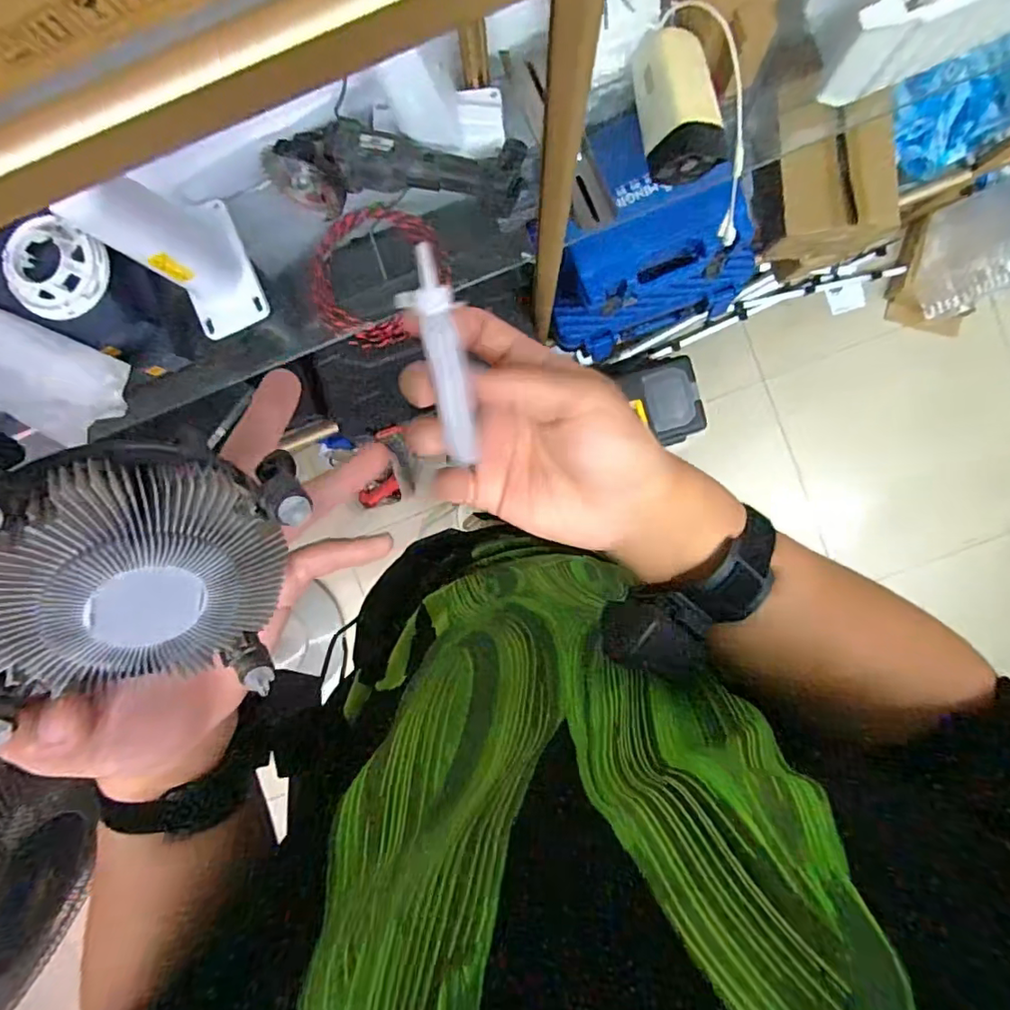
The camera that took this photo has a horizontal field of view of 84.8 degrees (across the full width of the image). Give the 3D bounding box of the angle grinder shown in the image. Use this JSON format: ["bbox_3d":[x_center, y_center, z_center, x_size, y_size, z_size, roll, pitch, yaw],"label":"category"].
[{"bbox_3d":[-0.134,-0.441,0.718,0.317,0.096,0.104,2,93,2],"label":"angle grinder"}]

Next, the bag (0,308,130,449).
[{"bbox_3d":[-0.605,-0.168,0.670,0.269,0.025,0.125,26,94,1],"label":"bag"}]

